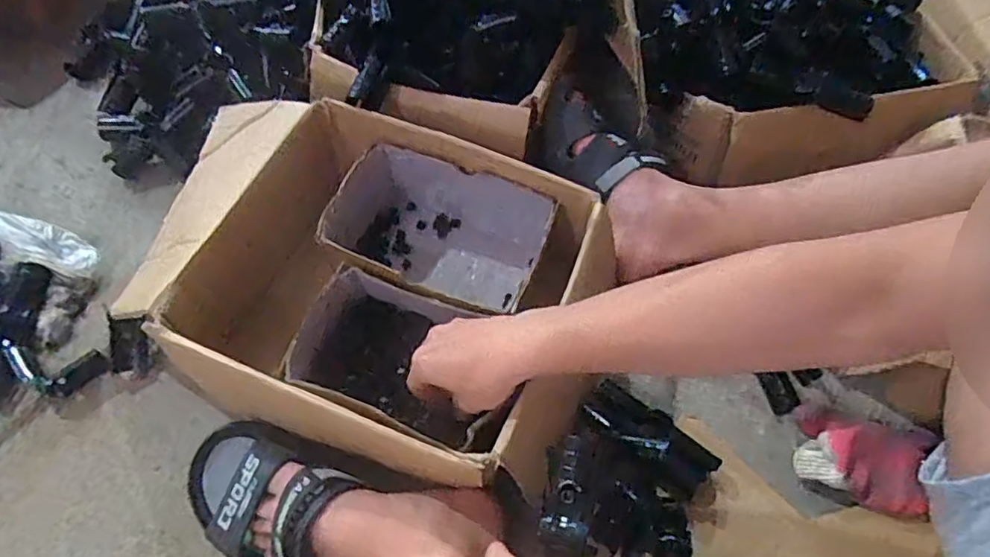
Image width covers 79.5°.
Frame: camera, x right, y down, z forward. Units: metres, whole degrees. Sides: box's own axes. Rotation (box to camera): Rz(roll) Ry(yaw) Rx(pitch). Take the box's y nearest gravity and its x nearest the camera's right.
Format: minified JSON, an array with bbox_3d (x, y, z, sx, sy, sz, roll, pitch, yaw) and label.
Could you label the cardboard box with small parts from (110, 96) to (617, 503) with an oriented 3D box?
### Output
[{"bbox_3d":[-0.139,-0.004,0.593,0.428,0.138,0.298,17,59,6],"label":"cardboard box with small parts"}]

